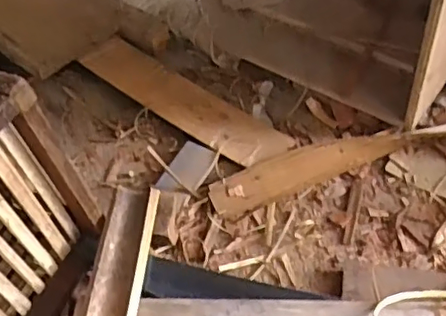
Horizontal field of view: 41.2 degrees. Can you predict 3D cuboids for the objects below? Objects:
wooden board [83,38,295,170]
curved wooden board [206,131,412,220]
[{"bbox_3d":[-0.070,-0.097,1.003,0.399,0.019,0.094,31,63,24],"label":"wooden board"},{"bbox_3d":[0.130,0.008,0.904,0.311,0.013,0.063,-22,56,-10],"label":"curved wooden board"}]

